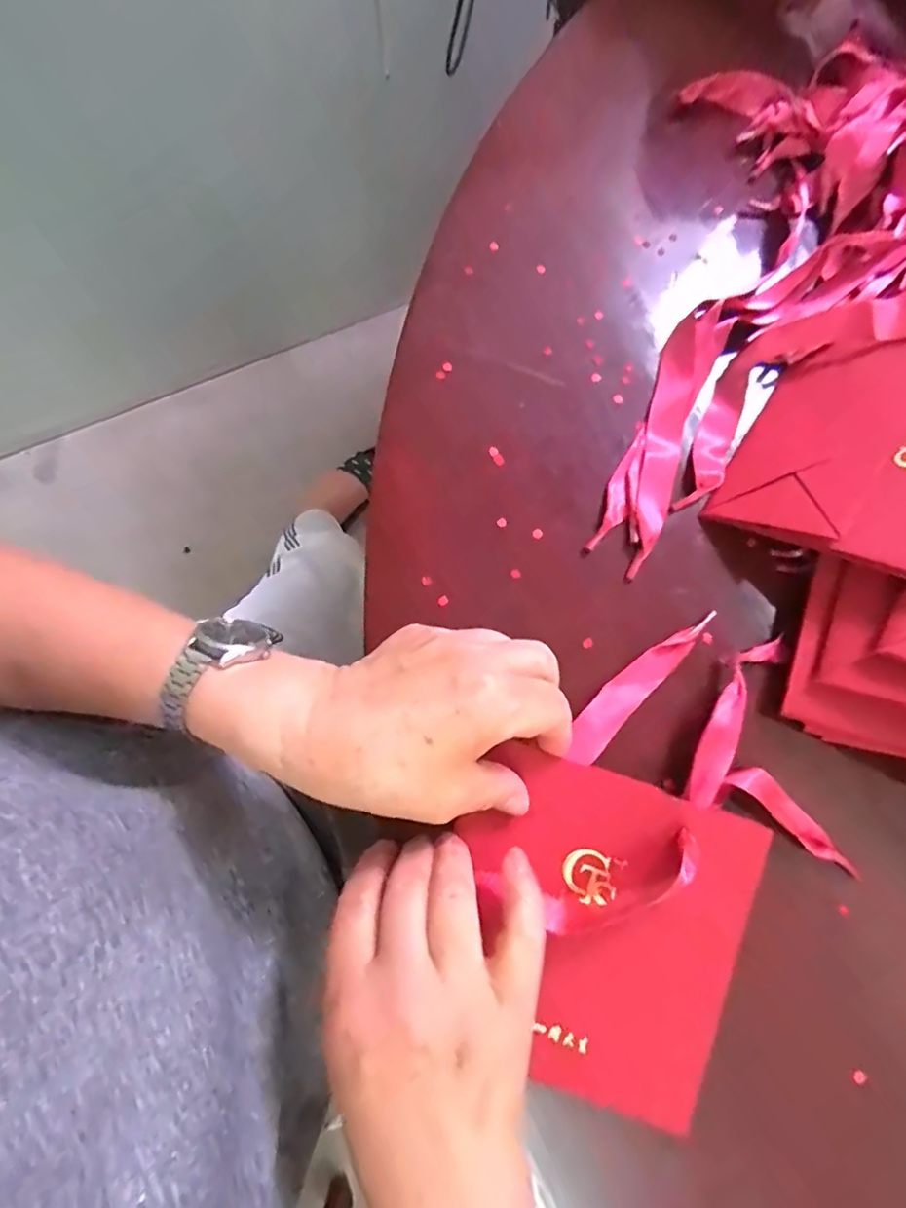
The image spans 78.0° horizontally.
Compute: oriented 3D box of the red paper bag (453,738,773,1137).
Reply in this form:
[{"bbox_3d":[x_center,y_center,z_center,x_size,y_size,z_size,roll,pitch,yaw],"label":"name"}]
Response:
[{"bbox_3d":[0.063,0.150,0.258,0.129,0.019,0.137,20,78,3],"label":"red paper bag"}]

